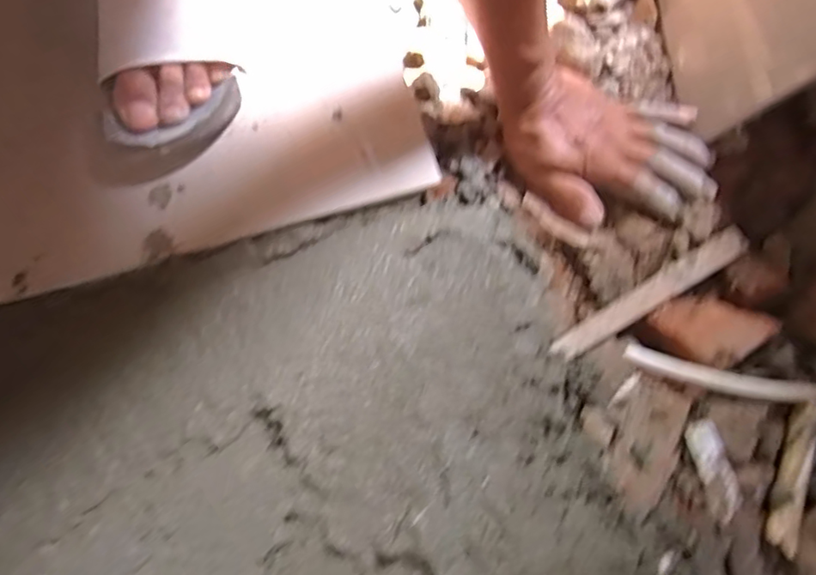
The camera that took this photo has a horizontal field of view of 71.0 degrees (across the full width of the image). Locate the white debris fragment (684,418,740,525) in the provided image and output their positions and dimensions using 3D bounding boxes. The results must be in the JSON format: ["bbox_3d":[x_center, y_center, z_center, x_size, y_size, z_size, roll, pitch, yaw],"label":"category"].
[{"bbox_3d":[0.195,0.116,0.364,0.022,0.005,0.059,-13,72,-3],"label":"white debris fragment"}]

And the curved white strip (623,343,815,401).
[{"bbox_3d":[0.208,0.059,0.381,0.123,0.009,0.017,14,72,5],"label":"curved white strip"}]

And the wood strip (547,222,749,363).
[{"bbox_3d":[0.170,0.005,0.401,0.160,0.008,0.021,-31,74,-9],"label":"wood strip"}]

